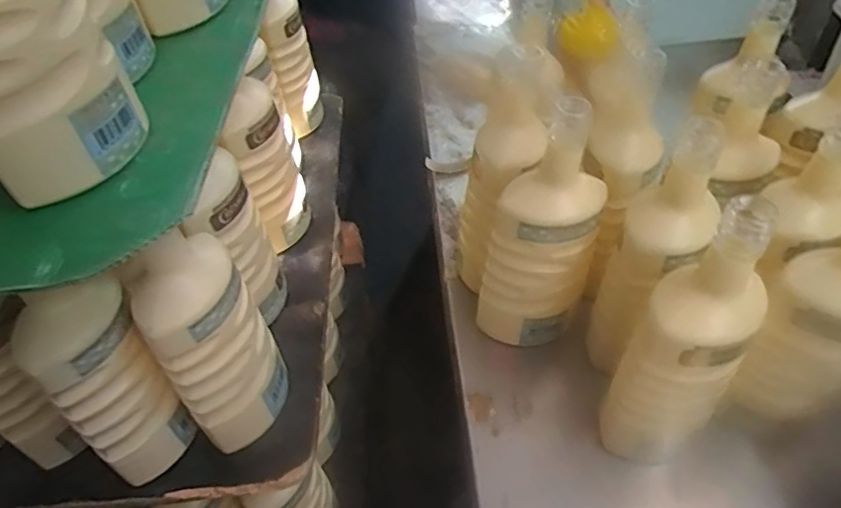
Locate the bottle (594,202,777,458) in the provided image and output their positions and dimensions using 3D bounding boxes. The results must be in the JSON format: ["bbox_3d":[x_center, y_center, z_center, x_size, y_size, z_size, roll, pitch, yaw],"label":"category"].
[{"bbox_3d":[0.198,0.071,0.442,0.097,0.234,0.076,-37,54,-25],"label":"bottle"}]

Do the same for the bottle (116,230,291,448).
[{"bbox_3d":[-0.159,0.069,0.459,0.077,0.188,0.072,-26,50,-17],"label":"bottle"}]

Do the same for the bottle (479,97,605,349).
[{"bbox_3d":[0.107,-0.016,0.530,0.096,0.235,0.080,16,51,20],"label":"bottle"}]

